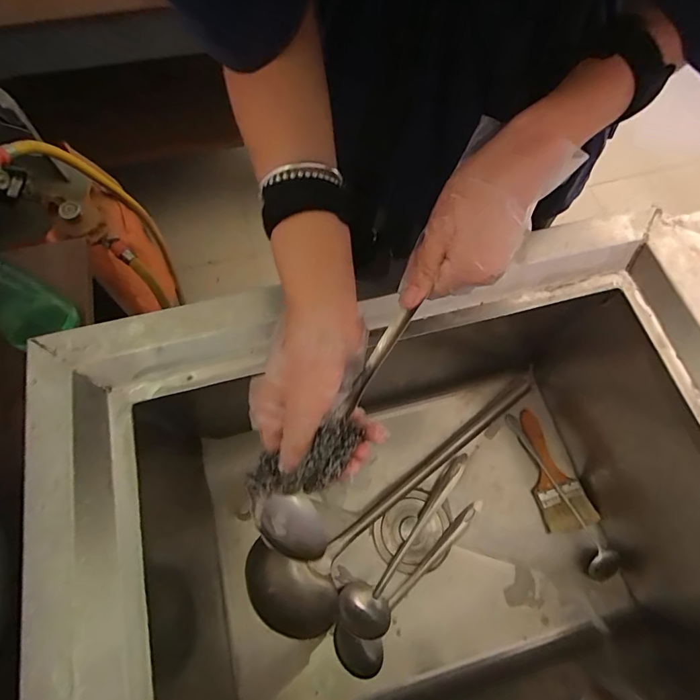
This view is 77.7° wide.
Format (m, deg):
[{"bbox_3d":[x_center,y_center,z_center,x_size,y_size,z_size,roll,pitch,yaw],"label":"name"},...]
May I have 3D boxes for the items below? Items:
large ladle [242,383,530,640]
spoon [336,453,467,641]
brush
[{"bbox_3d":[0.068,0.191,0.603,0.487,0.070,0.129,-37,73,-16],"label":"large ladle"},{"bbox_3d":[0.087,0.261,0.595,0.066,0.031,0.270,38,71,14],"label":"spoon"},{"bbox_3d":[0.296,0.172,0.639,0.068,0.013,0.170,-12,68,-7],"label":"brush"}]

